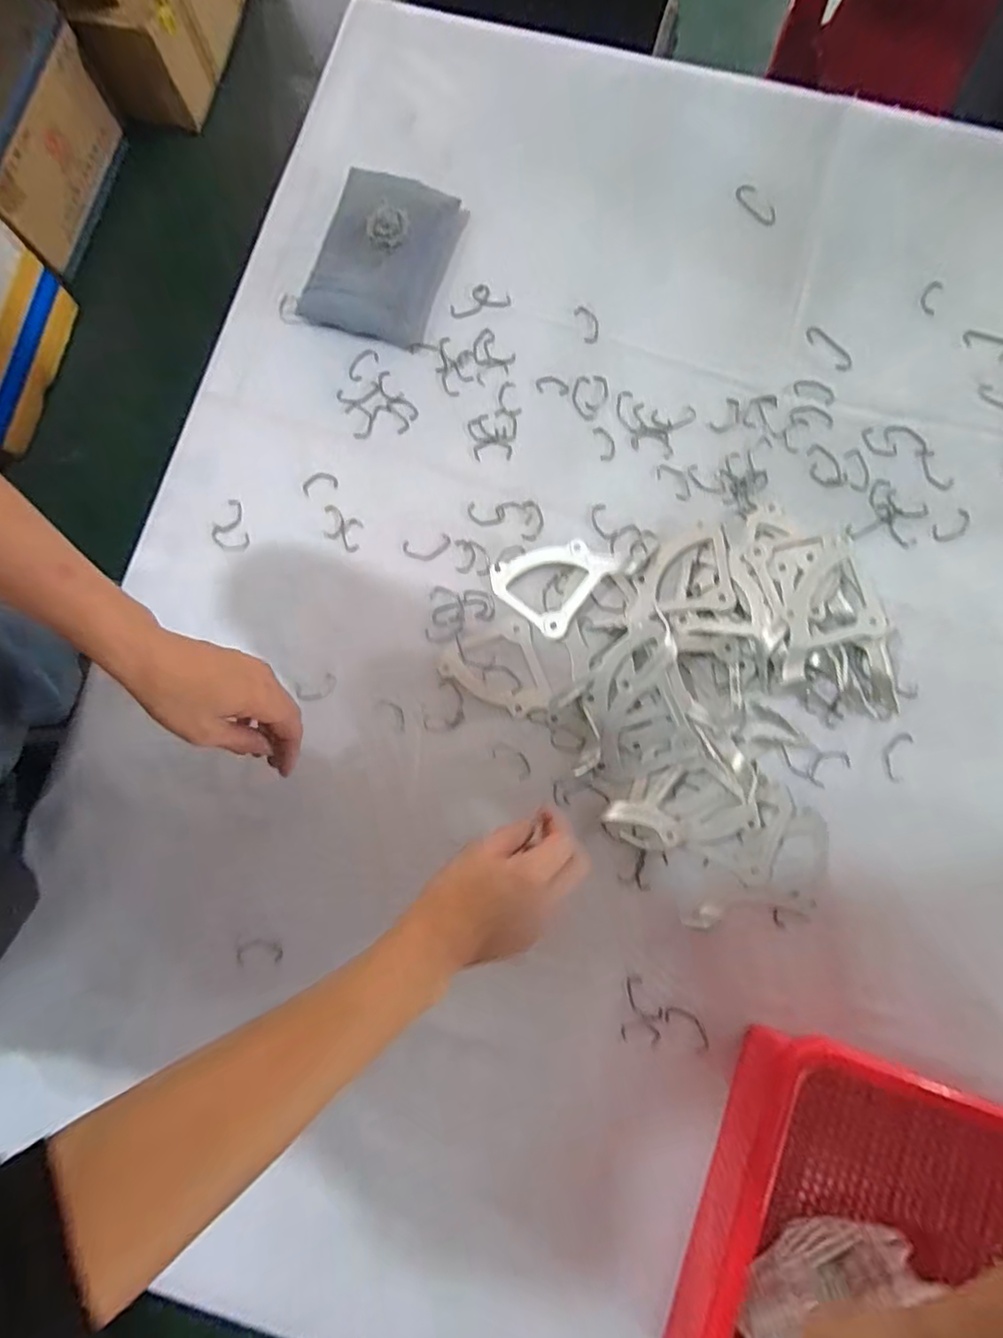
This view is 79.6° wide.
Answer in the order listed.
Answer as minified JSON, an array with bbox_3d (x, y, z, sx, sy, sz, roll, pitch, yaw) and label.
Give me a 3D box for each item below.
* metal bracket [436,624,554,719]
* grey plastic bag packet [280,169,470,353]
[{"bbox_3d":[-0.007,0.006,0.536,0.086,0.006,0.081,-19,80,-2],"label":"metal bracket"},{"bbox_3d":[-0.117,-0.403,0.585,0.129,0.037,0.165,18,81,4],"label":"grey plastic bag packet"}]

